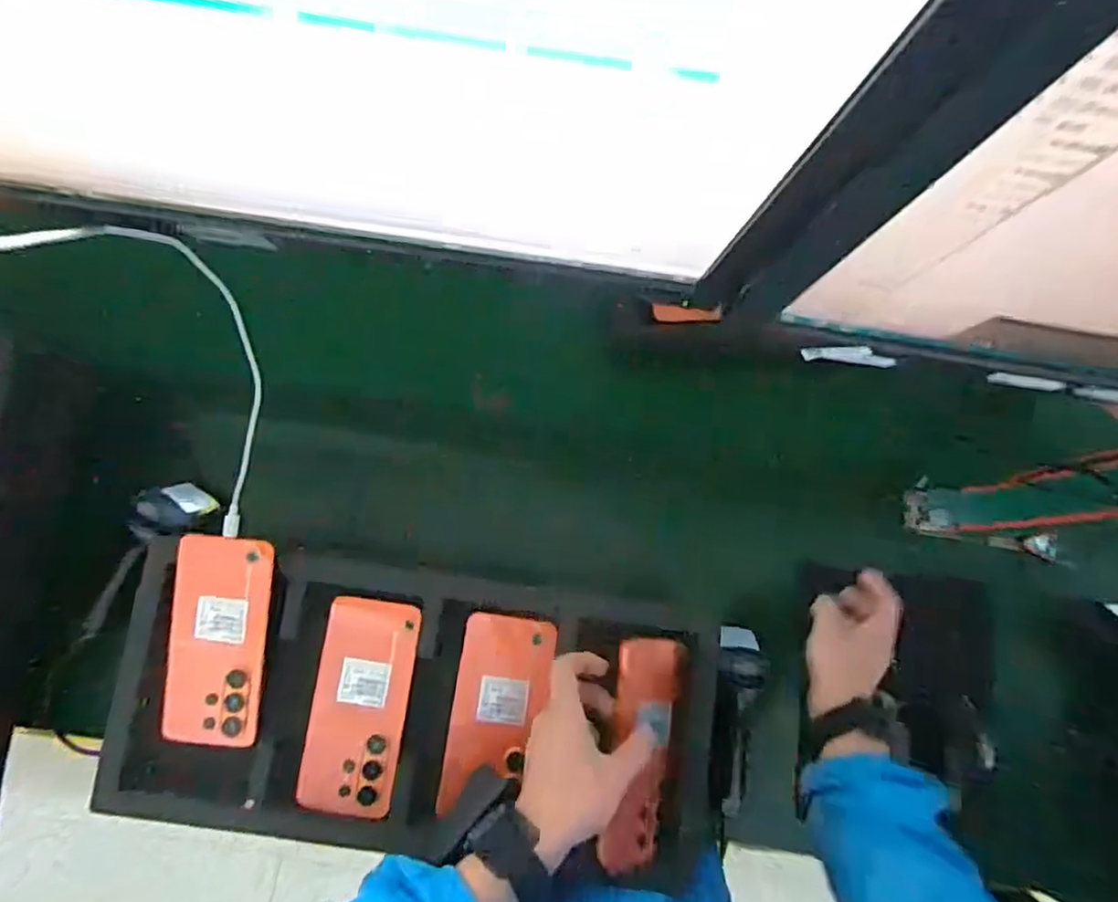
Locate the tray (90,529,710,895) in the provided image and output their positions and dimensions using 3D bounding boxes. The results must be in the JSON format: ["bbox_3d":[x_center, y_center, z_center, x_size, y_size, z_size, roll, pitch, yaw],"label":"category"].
[{"bbox_3d":[-0.111,0.212,0.533,0.484,0.059,0.217,9,79,0],"label":"tray"}]

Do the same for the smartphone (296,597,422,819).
[{"bbox_3d":[-0.165,0.210,0.548,0.077,0.008,0.167,8,79,0],"label":"smartphone"}]

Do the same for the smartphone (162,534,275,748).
[{"bbox_3d":[-0.281,0.155,0.544,0.077,0.010,0.167,5,90,-6],"label":"smartphone"}]

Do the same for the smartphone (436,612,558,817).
[{"bbox_3d":[-0.050,0.215,0.546,0.076,0.007,0.152,8,79,0],"label":"smartphone"}]

